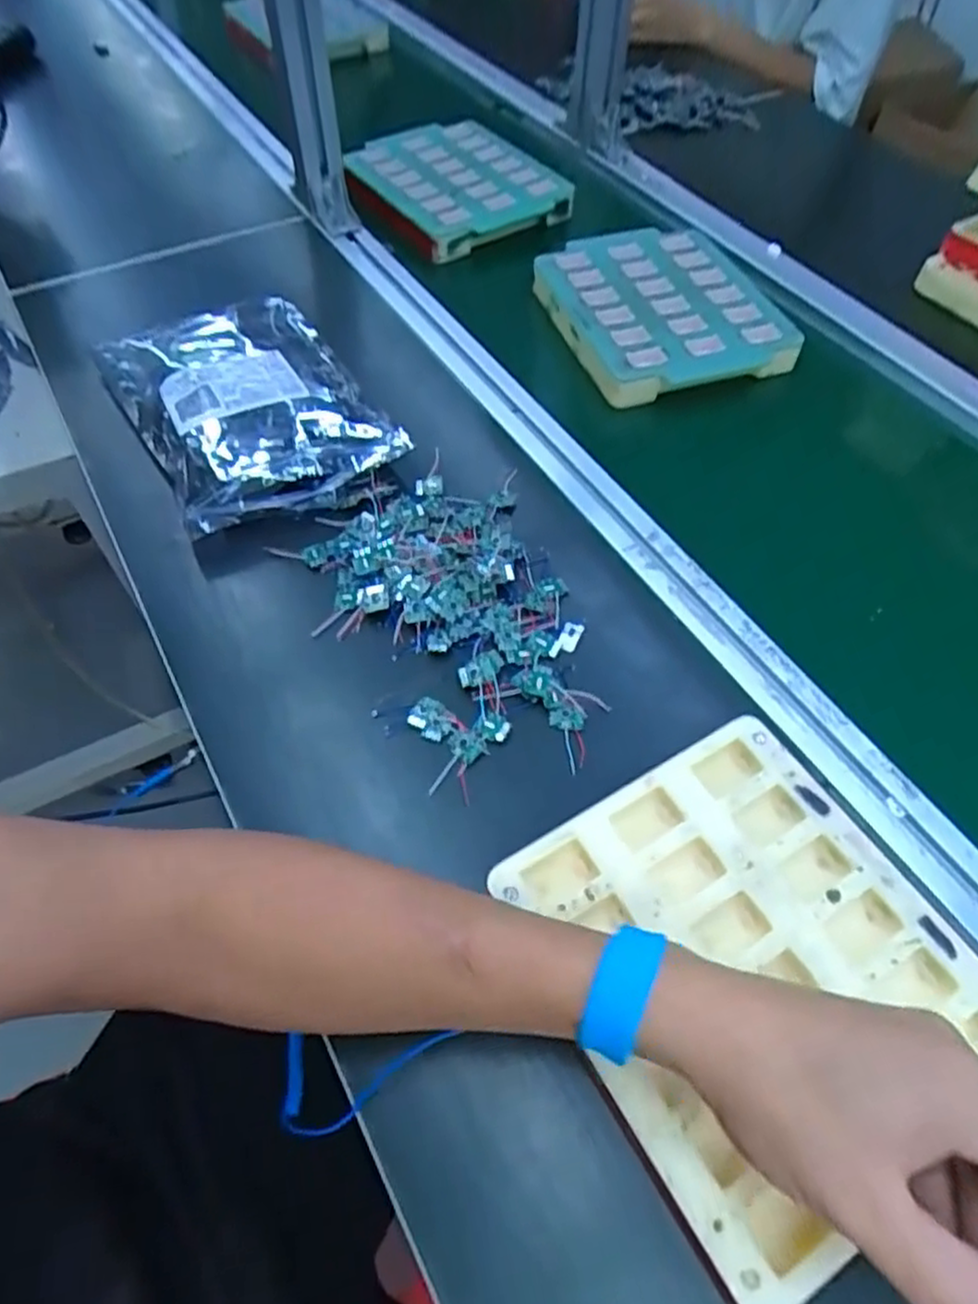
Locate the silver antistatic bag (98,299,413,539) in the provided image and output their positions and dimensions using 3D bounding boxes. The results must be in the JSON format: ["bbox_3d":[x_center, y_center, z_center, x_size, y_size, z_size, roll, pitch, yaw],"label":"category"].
[{"bbox_3d":[-0.191,-0.203,0.567,0.165,0.041,0.246,-27,61,-19],"label":"silver antistatic bag"}]

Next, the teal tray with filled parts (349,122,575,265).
[{"bbox_3d":[-0.040,-0.502,0.785,0.181,0.040,0.214,-23,60,-15],"label":"teal tray with filled parts"}]

